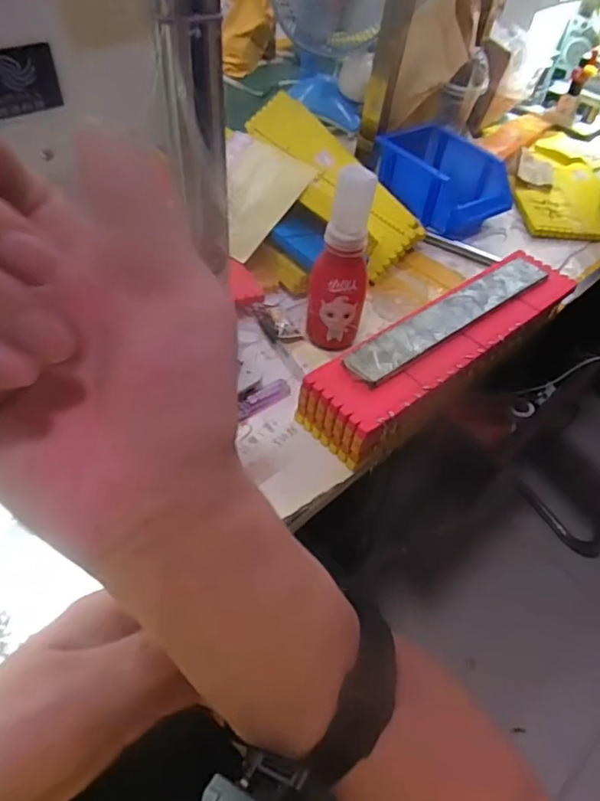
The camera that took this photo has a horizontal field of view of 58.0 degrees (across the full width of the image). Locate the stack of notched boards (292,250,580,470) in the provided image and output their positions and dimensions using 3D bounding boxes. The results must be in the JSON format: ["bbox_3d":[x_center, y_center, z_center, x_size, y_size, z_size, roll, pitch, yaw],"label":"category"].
[{"bbox_3d":[0.154,-0.060,0.551,0.344,0.060,0.086,-32,61,-28],"label":"stack of notched boards"}]

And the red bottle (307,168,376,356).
[{"bbox_3d":[0.043,-0.133,0.541,0.056,0.180,0.048,14,50,5],"label":"red bottle"}]

